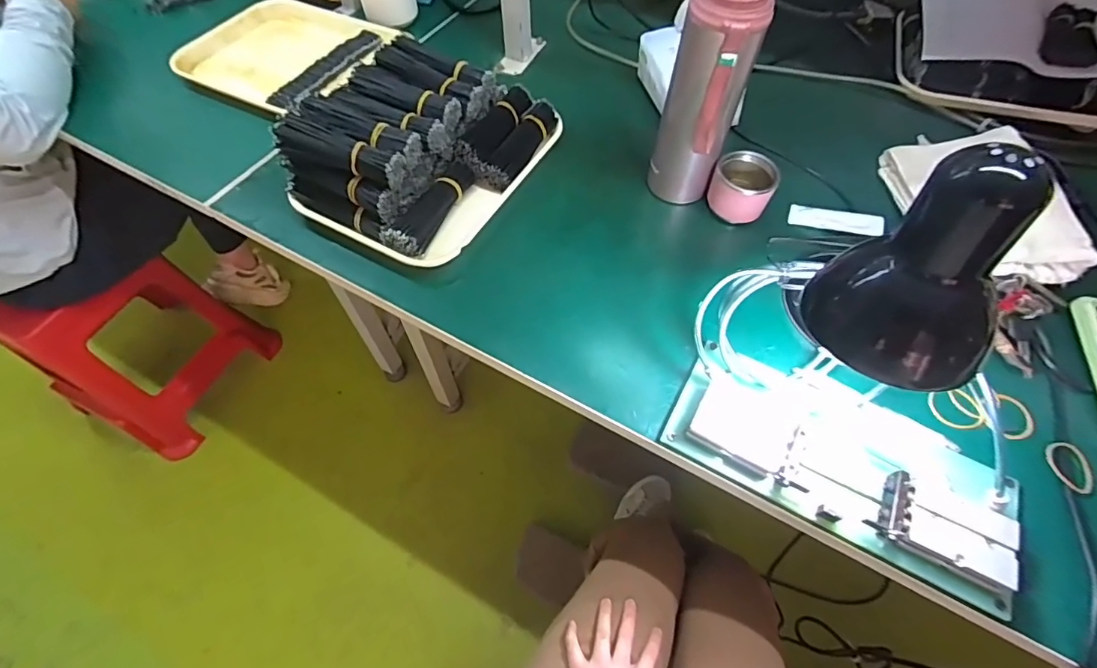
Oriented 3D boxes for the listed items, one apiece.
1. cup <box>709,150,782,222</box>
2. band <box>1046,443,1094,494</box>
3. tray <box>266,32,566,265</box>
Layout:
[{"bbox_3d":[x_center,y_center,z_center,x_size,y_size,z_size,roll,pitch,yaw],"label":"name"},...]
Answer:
[{"bbox_3d":[0.224,-0.169,0.576,0.067,0.057,0.060,33,65,18],"label":"cup"},{"bbox_3d":[0.460,0.117,0.440,0.038,0.005,0.040,34,63,17],"label":"band"},{"bbox_3d":[-0.137,-0.224,0.572,0.196,0.102,0.270,28,63,15],"label":"tray"}]

